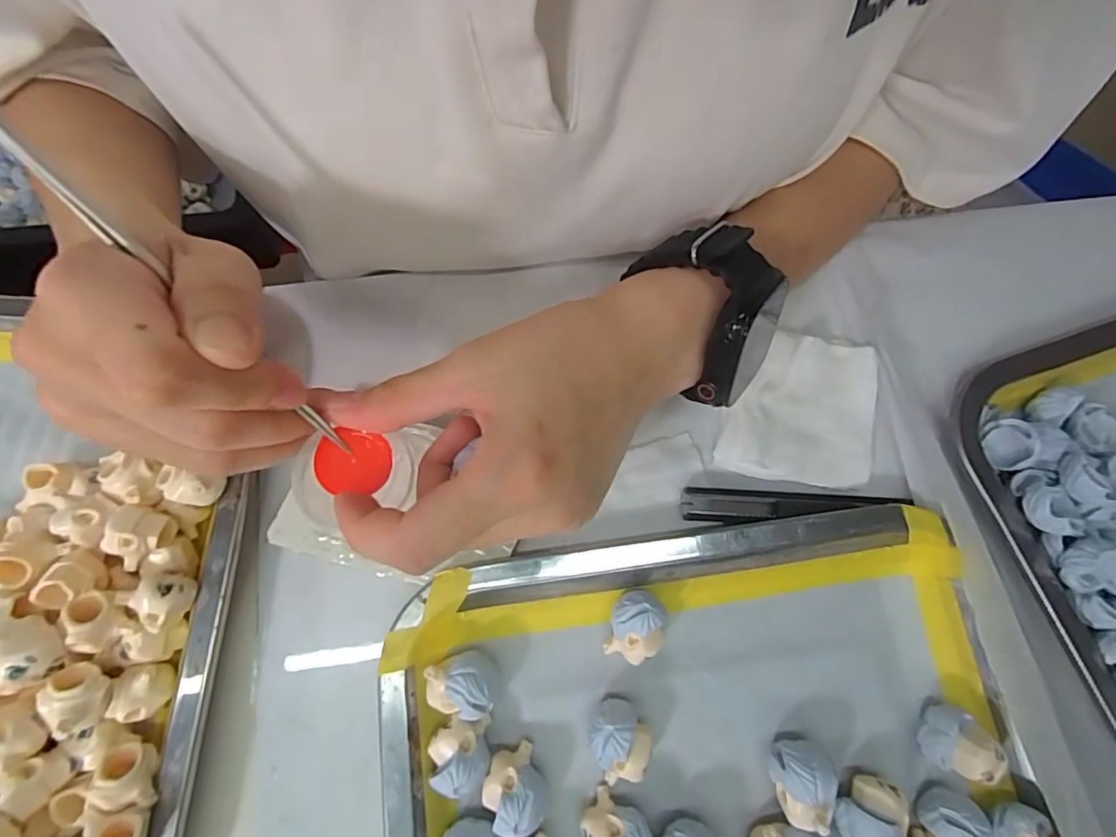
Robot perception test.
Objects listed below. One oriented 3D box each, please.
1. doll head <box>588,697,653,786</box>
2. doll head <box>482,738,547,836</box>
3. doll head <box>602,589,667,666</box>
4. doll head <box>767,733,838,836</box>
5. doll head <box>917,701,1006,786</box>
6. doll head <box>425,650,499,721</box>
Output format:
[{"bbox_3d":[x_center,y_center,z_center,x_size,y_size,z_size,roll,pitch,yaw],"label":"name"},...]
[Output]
[{"bbox_3d":[0.024,0.126,0.206,0.022,0.025,0.029,-28,78,-10],"label":"doll head"},{"bbox_3d":[-0.017,0.143,0.202,0.022,0.021,0.026,-21,77,-8],"label":"doll head"},{"bbox_3d":[0.033,0.087,0.220,0.021,0.022,0.027,12,74,0],"label":"doll head"},{"bbox_3d":[0.093,0.140,0.204,0.021,0.026,0.028,32,75,6],"label":"doll head"},{"bbox_3d":[0.162,0.130,0.214,0.023,0.021,0.024,21,75,3],"label":"doll head"},{"bbox_3d":[-0.038,0.107,0.213,0.029,0.022,0.023,1,75,-3],"label":"doll head"}]

